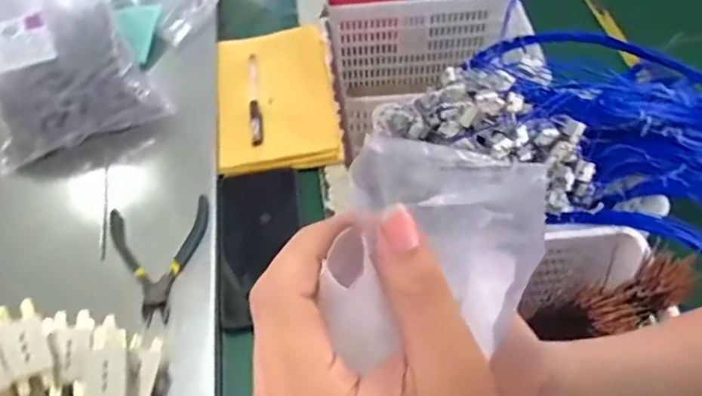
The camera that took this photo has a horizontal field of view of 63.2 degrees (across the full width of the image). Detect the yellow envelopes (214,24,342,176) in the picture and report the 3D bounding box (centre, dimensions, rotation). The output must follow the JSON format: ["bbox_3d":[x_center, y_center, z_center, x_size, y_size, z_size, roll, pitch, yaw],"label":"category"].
[{"bbox_3d":[-0.085,-0.116,0.643,0.130,0.015,0.211,-8,53,-4],"label":"yellow envelopes"}]

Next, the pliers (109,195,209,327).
[{"bbox_3d":[-0.171,0.054,0.502,0.090,0.015,0.119,-8,53,-4],"label":"pliers"}]

